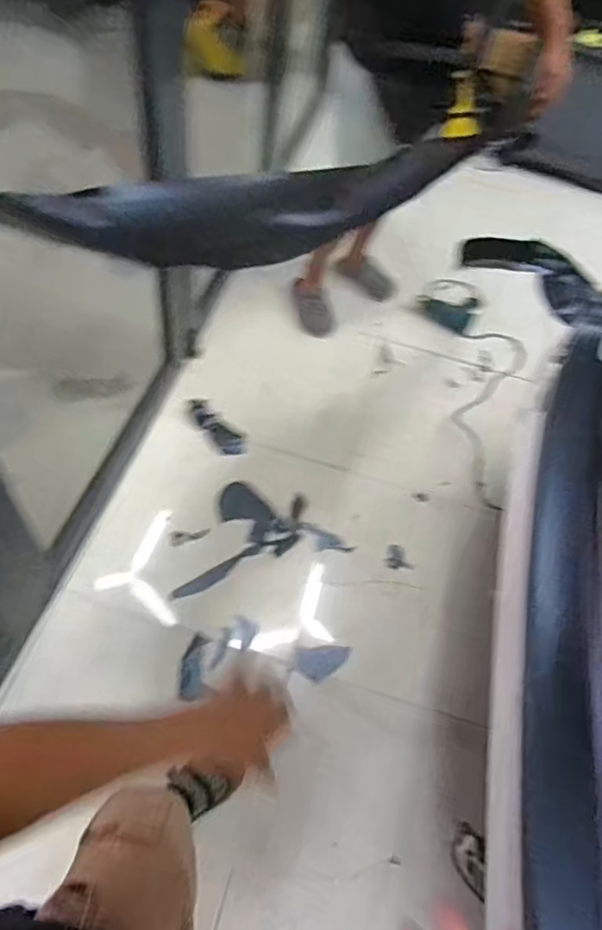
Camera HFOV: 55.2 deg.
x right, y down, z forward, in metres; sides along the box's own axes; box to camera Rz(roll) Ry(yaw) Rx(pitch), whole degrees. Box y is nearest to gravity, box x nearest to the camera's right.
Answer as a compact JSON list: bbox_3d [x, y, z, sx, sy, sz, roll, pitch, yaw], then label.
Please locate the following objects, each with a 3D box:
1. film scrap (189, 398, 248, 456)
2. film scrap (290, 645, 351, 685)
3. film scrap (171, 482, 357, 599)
[{"bbox_3d":[-0.260,-0.116,1.756,0.244,0.038,0.109,42,53,20],"label":"film scrap"},{"bbox_3d":[0.049,0.480,1.404,0.125,0.013,0.097,10,52,10],"label":"film scrap"},{"bbox_3d":[-0.131,0.171,1.588,0.486,0.031,0.283,-11,59,-15],"label":"film scrap"}]

